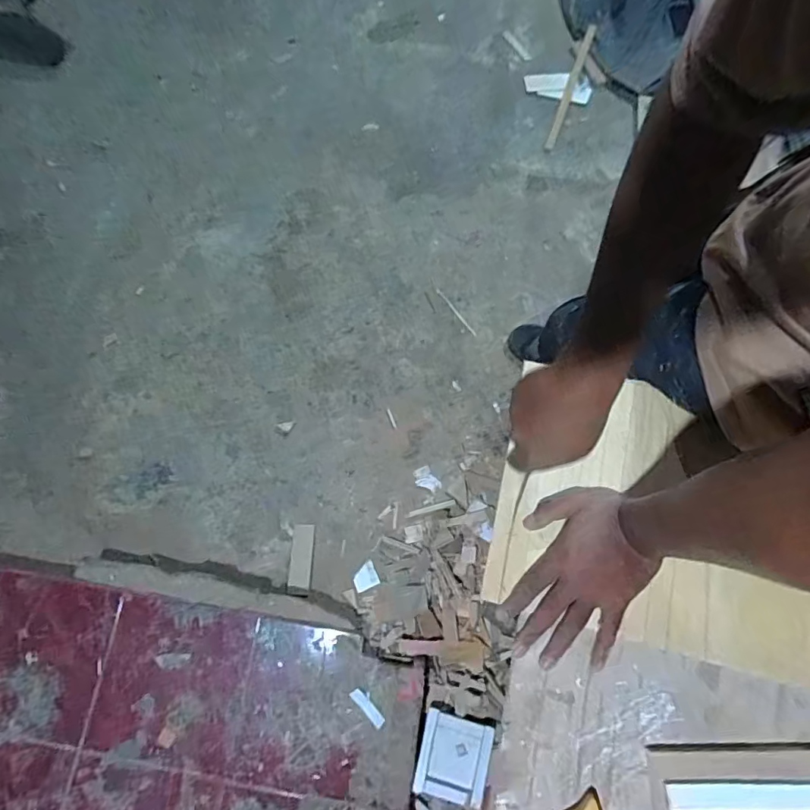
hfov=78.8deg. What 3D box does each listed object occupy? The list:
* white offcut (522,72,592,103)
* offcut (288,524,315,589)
[{"bbox_3d":[0.497,-1.035,1.604,0.211,0.018,0.095,10,74,4],"label":"white offcut"},{"bbox_3d":[-0.247,0.359,1.179,0.050,0.011,0.144,1,73,2],"label":"offcut"}]

